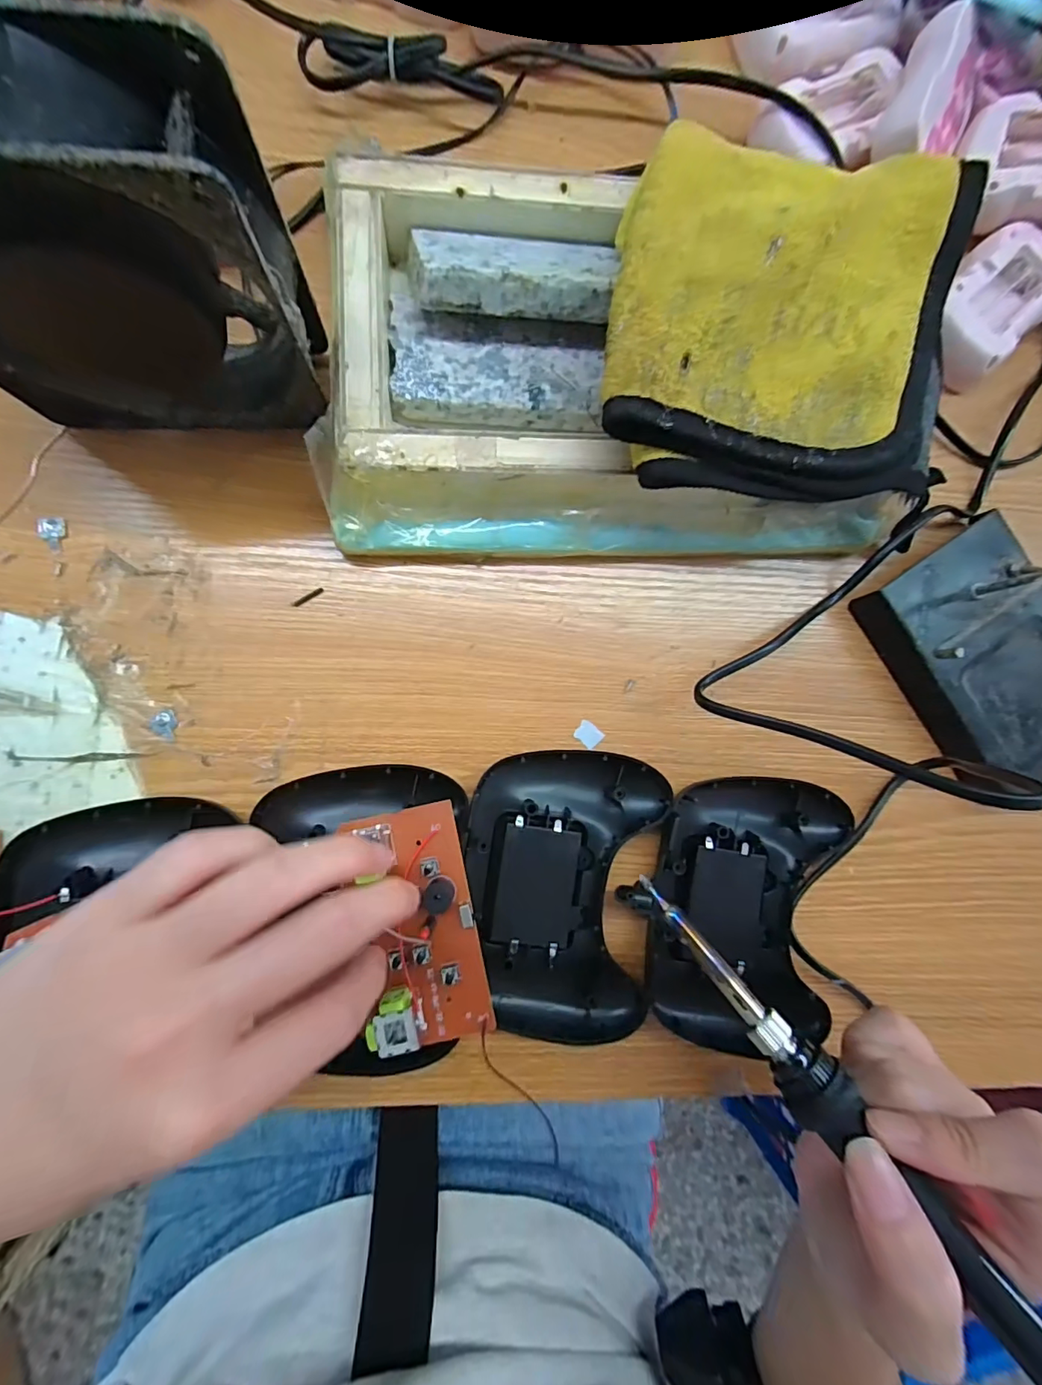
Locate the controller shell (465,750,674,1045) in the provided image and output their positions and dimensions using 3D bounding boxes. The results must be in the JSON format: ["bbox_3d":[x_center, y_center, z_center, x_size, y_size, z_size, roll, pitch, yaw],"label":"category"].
[{"bbox_3d":[0.020,0.090,0.233,0.086,0.023,0.122,2,86,-7],"label":"controller shell"}]

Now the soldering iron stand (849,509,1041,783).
[{"bbox_3d":[0.247,-0.014,0.246,0.094,0.062,0.136,-31,91,-8],"label":"soldering iron stand"}]

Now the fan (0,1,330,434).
[{"bbox_3d":[-0.137,-0.139,0.172,0.120,0.116,0.042,-2,87,-7],"label":"fan"}]

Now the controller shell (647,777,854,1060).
[{"bbox_3d":[0.104,0.099,0.240,0.087,0.026,0.115,8,86,-6],"label":"controller shell"}]

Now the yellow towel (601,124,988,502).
[{"bbox_3d":[0.108,-0.148,0.205,0.149,0.028,0.128,2,89,-7],"label":"yellow towel"}]

